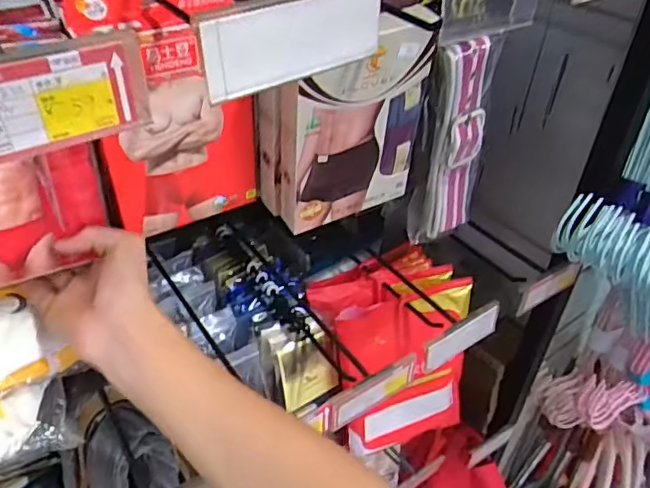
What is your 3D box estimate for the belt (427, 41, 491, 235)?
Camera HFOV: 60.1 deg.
[{"bbox_3d":[0.136,-0.099,0.566,0.046,0.205,0.023,-27,48,-29],"label":"belt"}]

